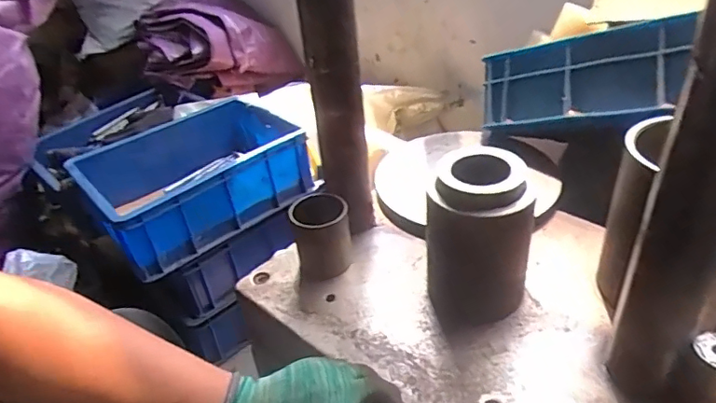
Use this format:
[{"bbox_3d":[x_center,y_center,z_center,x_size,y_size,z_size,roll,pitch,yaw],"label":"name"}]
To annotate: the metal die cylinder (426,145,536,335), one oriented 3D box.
[{"bbox_3d":[0.131,0.038,0.579,0.106,0.166,0.108,-8,36,-3],"label":"metal die cylinder"}]

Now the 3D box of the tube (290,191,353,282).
[{"bbox_3d":[-0.046,0.041,0.670,0.068,0.093,0.071,-10,36,-5],"label":"tube"}]

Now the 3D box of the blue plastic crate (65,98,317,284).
[{"bbox_3d":[-0.325,-0.050,1.071,0.399,0.143,0.289,-30,42,-29],"label":"blue plastic crate"}]

